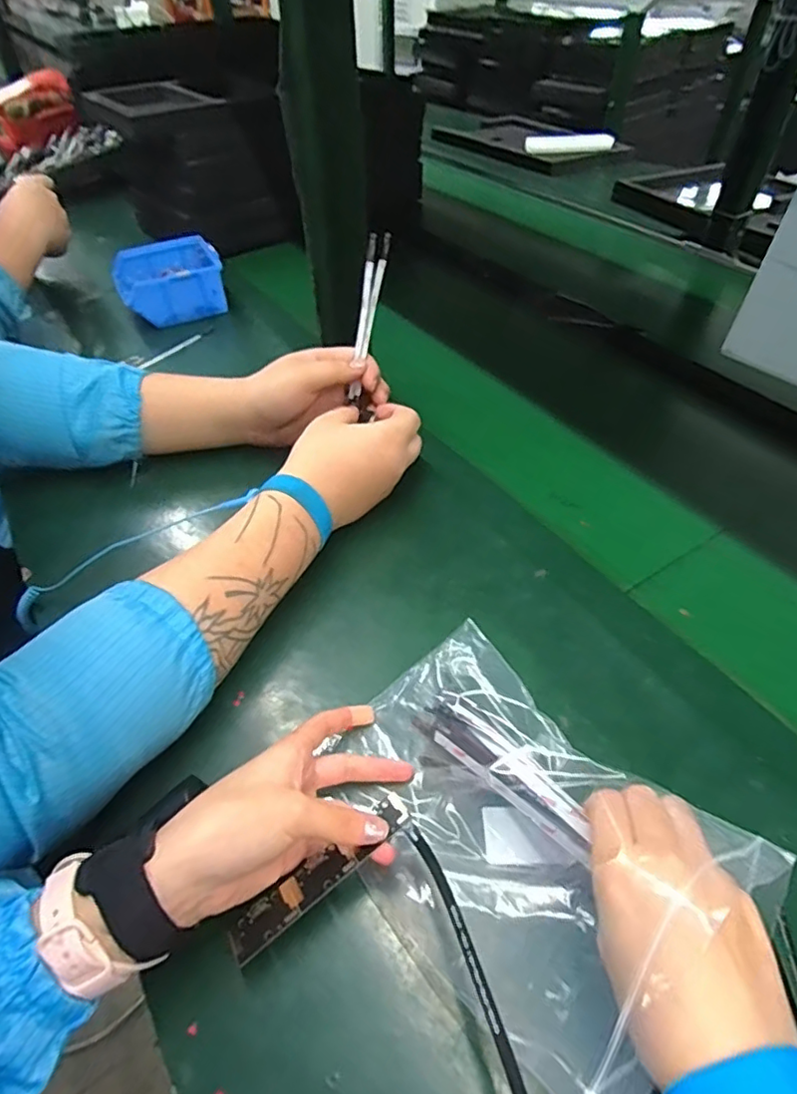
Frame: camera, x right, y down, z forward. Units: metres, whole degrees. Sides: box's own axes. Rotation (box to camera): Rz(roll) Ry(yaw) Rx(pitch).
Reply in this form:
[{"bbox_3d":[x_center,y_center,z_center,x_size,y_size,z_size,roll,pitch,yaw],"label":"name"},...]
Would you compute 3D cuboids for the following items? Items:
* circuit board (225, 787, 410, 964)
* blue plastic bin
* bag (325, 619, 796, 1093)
[{"bbox_3d":[-0.040,0.170,0.306,0.107,0.004,0.021,-35,38,-13],"label":"circuit board"},{"bbox_3d":[-0.366,-0.430,0.932,0.159,0.062,0.175,-20,50,-18],"label":"blue plastic bin"},{"bbox_3d":[0.059,0.155,0.322,0.151,0.036,0.220,-50,49,-5],"label":"bag"}]

